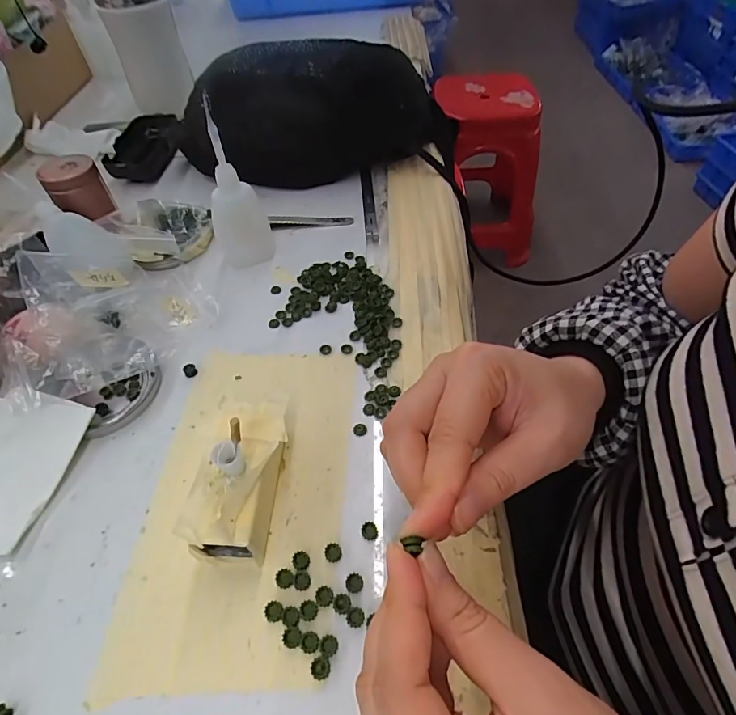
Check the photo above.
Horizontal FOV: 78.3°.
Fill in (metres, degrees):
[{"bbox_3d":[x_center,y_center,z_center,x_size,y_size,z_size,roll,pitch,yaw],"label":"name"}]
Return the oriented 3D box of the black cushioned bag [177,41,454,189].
[{"bbox_3d":[-0.047,-0.245,0.446,0.270,0.103,0.076,-11,52,-7],"label":"black cushioned bag"}]

